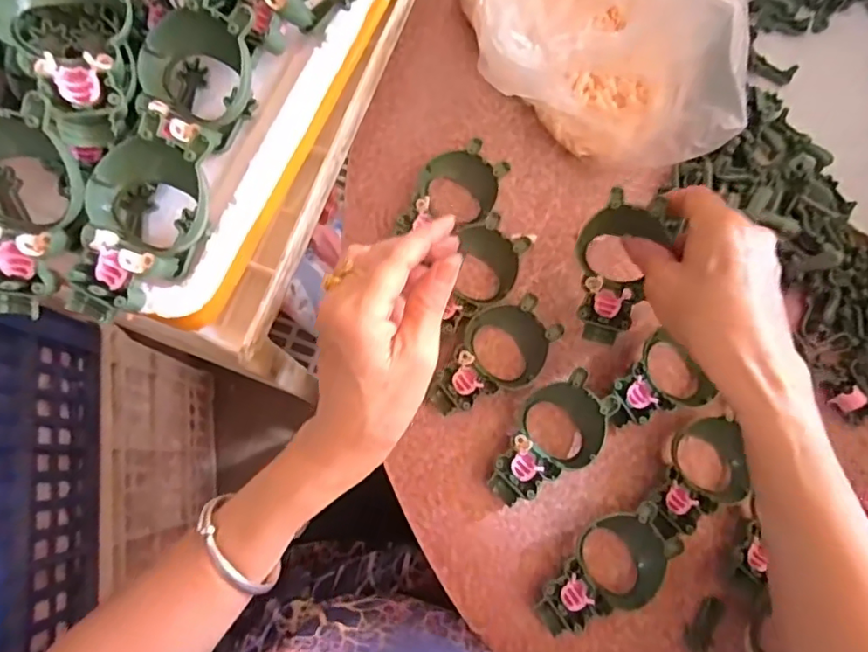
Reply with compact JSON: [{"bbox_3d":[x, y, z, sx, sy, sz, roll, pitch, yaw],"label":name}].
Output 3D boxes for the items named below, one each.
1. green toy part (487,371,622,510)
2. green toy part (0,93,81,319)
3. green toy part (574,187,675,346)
[{"bbox_3d":[0.083,0.082,0.388,0.053,0.024,0.100,31,78,6],"label":"green toy part"},{"bbox_3d":[-0.202,-0.059,0.271,0.057,0.036,0.100,21,102,-2],"label":"green toy part"},{"bbox_3d":[0.124,-0.040,0.378,0.053,0.023,0.101,13,99,2],"label":"green toy part"}]

